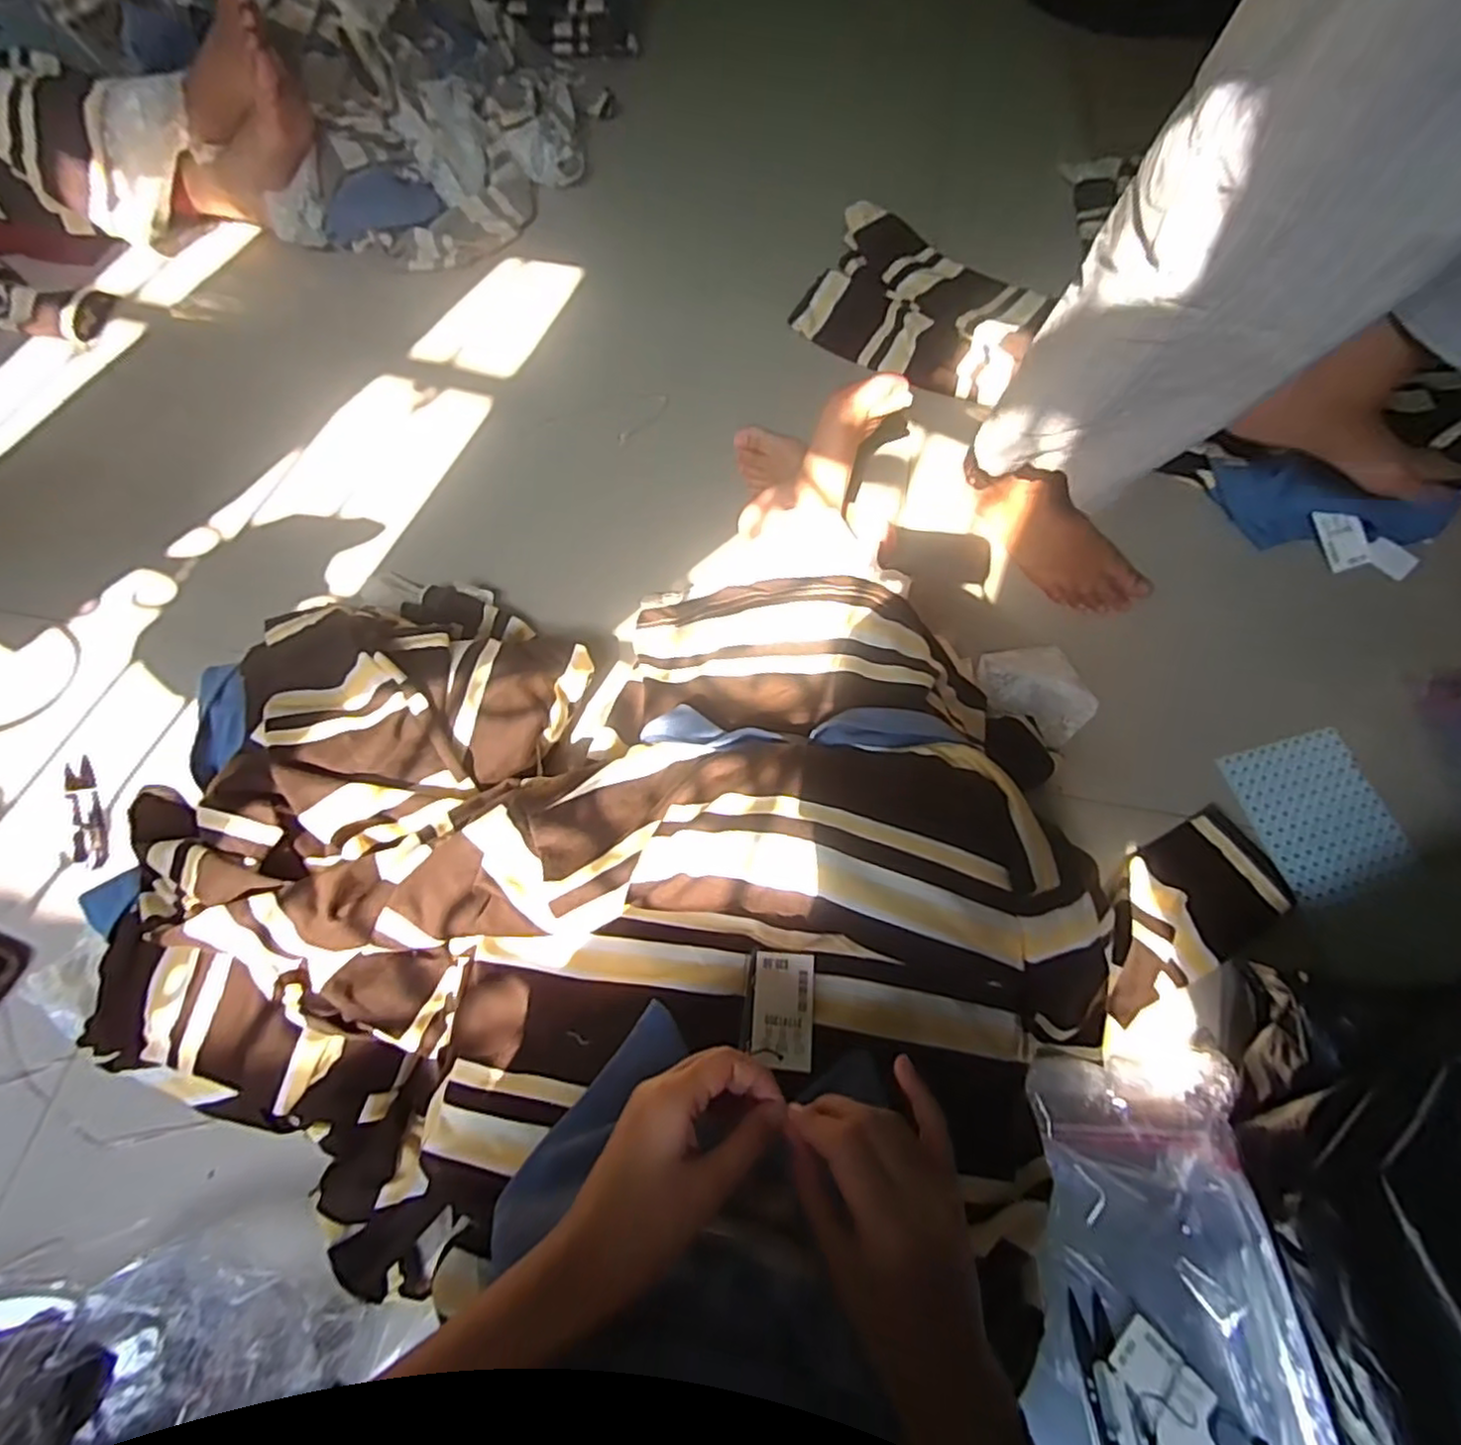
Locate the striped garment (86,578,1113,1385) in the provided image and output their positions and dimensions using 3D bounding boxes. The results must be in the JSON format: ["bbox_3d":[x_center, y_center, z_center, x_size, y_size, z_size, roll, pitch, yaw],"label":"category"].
[{"bbox_3d":[-0.102,0.098,0.490,0.675,0.180,0.476,-1,68,-1],"label":"striped garment"}]

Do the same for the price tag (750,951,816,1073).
[{"bbox_3d":[0.032,0.174,0.419,0.037,0.004,0.064,1,71,12],"label":"price tag"}]

